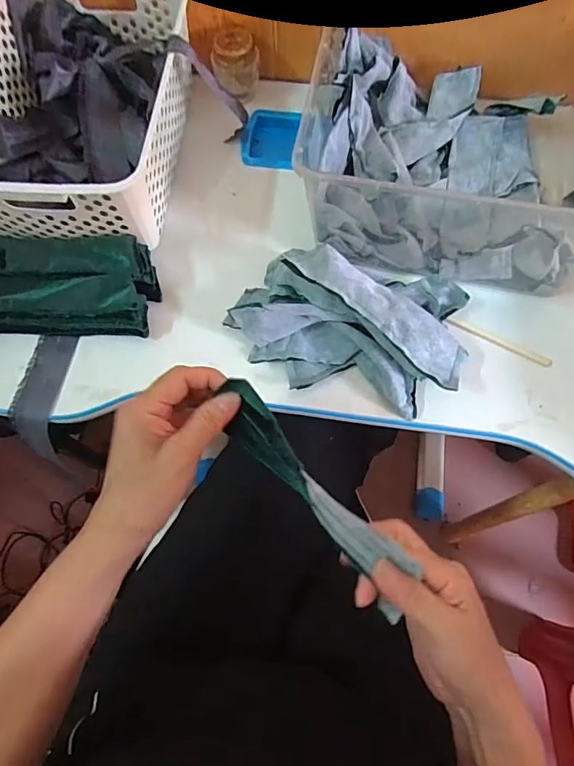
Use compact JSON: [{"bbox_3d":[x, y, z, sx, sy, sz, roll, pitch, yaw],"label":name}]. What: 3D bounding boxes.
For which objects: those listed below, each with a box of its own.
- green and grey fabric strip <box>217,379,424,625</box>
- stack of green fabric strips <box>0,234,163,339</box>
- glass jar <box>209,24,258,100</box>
[{"bbox_3d":[0.016,0.071,0.314,0.032,0.015,0.180,-41,78,-11],"label":"green and grey fabric strip"},{"bbox_3d":[-0.229,-0.101,0.477,0.190,0.039,0.103,3,73,1],"label":"stack of green fabric strips"},{"bbox_3d":[-0.065,-0.402,0.592,0.056,0.058,0.056,0,73,0],"label":"glass jar"}]

